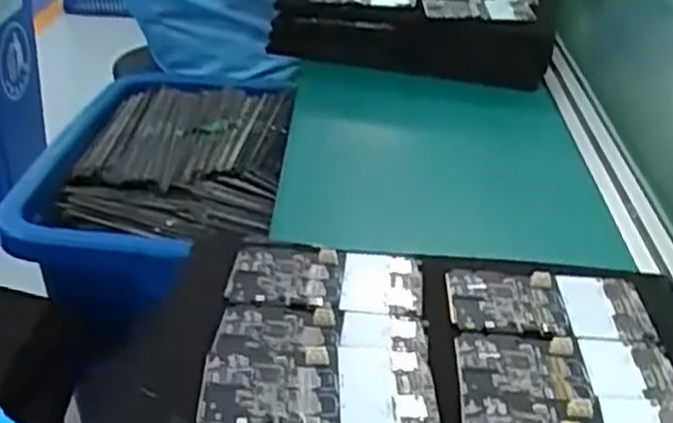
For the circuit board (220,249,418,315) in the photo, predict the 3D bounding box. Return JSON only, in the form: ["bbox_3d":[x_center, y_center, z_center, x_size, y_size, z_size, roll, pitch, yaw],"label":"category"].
[{"bbox_3d":[-0.006,0.046,0.551,0.127,0.008,0.070,5,32,5],"label":"circuit board"}]

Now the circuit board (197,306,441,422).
[{"bbox_3d":[-0.011,0.090,0.472,0.130,0.011,0.105,0,30,-1],"label":"circuit board"}]

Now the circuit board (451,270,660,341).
[{"bbox_3d":[0.141,0.063,0.534,0.129,0.008,0.070,1,32,-1],"label":"circuit board"}]

